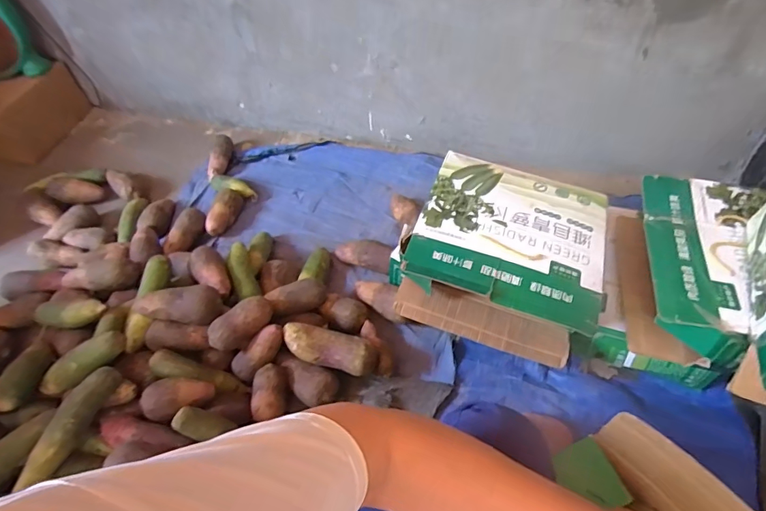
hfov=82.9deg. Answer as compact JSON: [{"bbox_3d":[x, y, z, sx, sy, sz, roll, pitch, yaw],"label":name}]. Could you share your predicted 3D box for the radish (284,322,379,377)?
[{"bbox_3d":[-0.108,0.186,0.877,0.197,0.056,0.076,19,52,-3],"label":"radish"}]

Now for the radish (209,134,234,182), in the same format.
[{"bbox_3d":[-0.520,-0.306,1.383,0.059,0.062,0.153,11,76,11],"label":"radish"}]

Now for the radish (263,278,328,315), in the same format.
[{"bbox_3d":[-0.191,0.091,0.956,0.131,0.065,0.067,-11,46,-41],"label":"radish"}]

